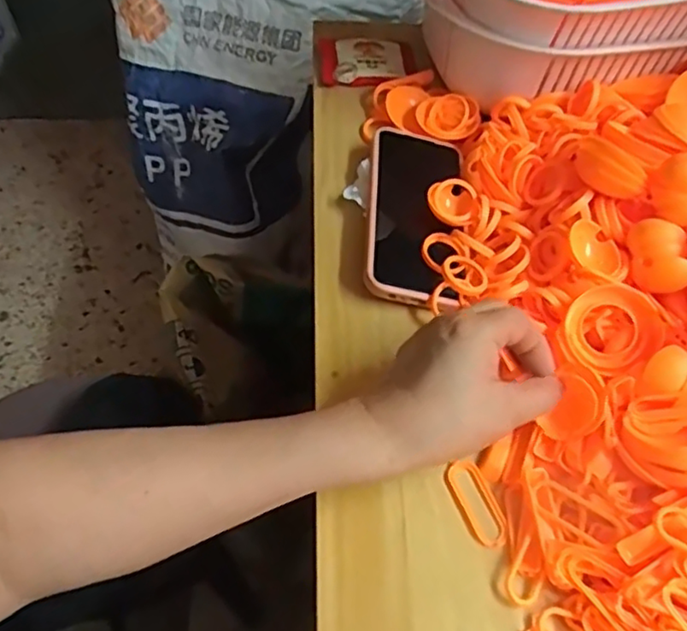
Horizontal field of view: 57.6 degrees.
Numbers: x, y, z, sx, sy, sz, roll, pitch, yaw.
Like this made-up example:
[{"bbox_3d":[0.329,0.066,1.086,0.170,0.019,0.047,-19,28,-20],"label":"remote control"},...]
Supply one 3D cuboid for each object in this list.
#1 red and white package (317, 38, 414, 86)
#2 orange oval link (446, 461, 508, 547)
[{"bbox_3d":[0.024,-0.243,0.600,0.091,0.016,0.058,-1,57,-4],"label":"red and white package"},{"bbox_3d":[0.082,0.115,0.382,0.021,0.006,0.053,-19,59,-15],"label":"orange oval link"}]

